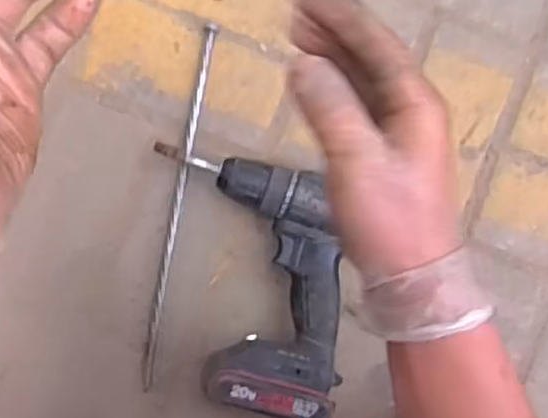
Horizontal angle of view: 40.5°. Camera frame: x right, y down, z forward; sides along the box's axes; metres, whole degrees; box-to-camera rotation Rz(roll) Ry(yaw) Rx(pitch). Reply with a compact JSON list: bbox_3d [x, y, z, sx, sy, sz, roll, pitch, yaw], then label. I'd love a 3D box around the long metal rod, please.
[{"bbox_3d":[-0.088,-0.004,0.682,0.011,0.014,0.334,11,89,-4],"label":"long metal rod"}]

